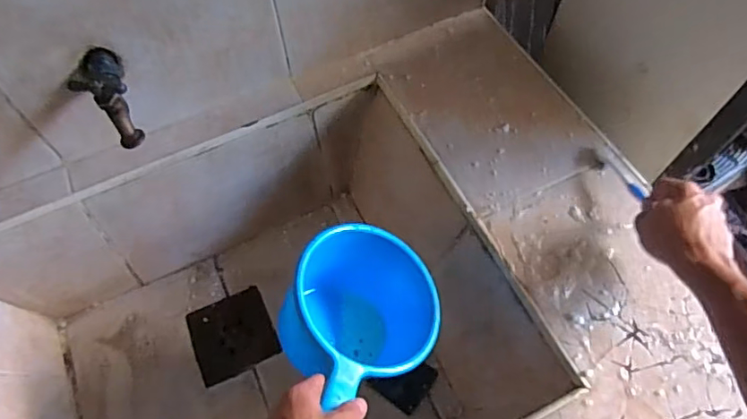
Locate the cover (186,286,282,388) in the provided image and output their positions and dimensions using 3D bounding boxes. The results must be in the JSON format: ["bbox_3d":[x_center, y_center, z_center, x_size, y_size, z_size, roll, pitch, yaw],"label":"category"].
[{"bbox_3d":[-0.189,0.168,0.722,0.104,0.013,0.104,-23,62,-11],"label":"cover"}]

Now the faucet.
[{"bbox_3d":[-0.272,-0.114,0.542,0.050,0.060,0.113,-21,64,-15],"label":"faucet"}]

